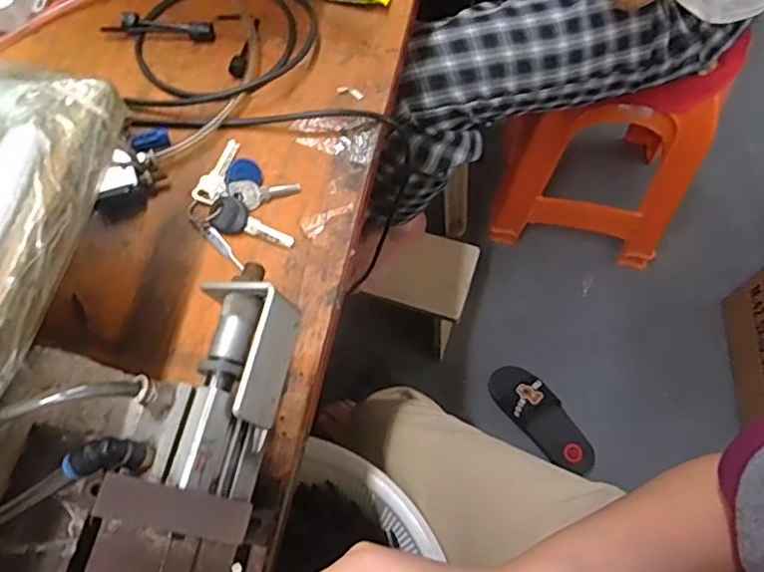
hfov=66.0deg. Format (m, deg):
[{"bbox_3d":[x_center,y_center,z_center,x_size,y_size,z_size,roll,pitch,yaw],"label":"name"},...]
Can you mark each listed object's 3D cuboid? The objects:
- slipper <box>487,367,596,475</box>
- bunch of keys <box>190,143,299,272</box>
[{"bbox_3d":[0.299,0.243,1.089,0.088,0.068,0.234,-39,70,-15],"label":"slipper"},{"bbox_3d":[-0.109,-0.064,0.457,0.095,0.011,0.078,36,72,16],"label":"bunch of keys"}]

